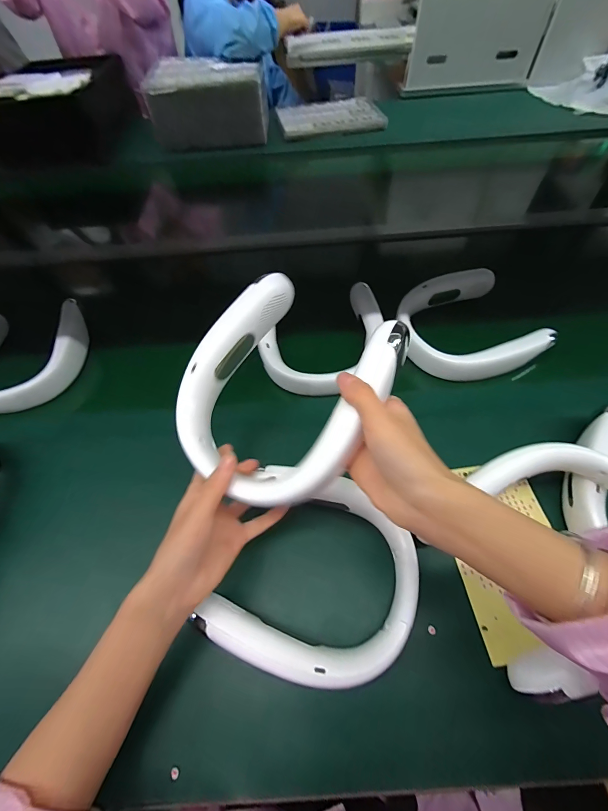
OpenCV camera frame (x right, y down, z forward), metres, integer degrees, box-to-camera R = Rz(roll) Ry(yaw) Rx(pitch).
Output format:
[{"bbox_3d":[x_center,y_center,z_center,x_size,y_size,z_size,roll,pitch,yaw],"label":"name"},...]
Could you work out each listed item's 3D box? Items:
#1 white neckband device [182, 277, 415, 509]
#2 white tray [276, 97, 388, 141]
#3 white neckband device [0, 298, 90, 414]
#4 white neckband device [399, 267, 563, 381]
[{"bbox_3d":[-0.025,-0.015,0.309,0.198,0.045,0.198,32,87,26],"label":"white neckband device"},{"bbox_3d":[0.078,-0.925,1.058,0.321,0.028,0.195,-14,59,-4],"label":"white tray"},{"bbox_3d":[-0.453,-0.080,0.526,0.182,0.051,0.184,-8,59,-1],"label":"white neckband device"},{"bbox_3d":[0.243,-0.132,0.514,0.199,0.048,0.195,-2,59,3],"label":"white neckband device"}]

